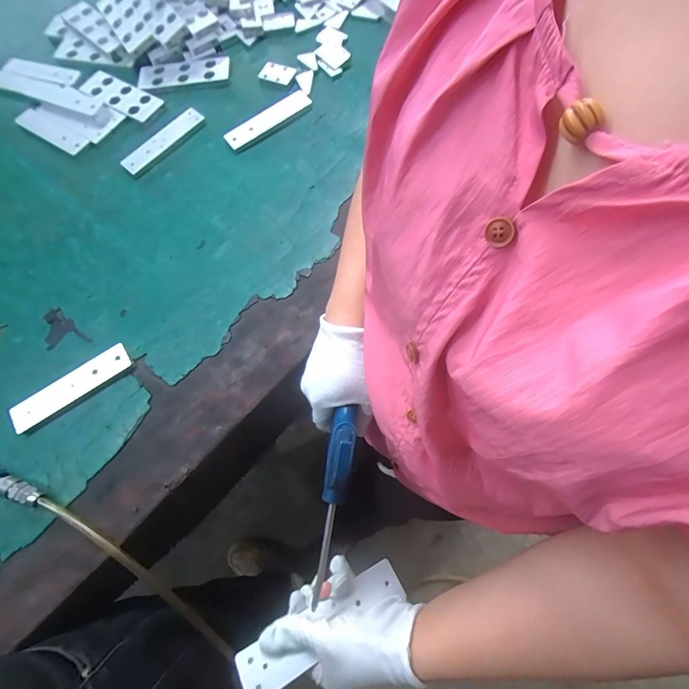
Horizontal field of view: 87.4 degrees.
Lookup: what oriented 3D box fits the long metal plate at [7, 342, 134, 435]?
[{"bbox_3d":[-0.354,0.056,0.467,0.155,0.013,0.039,-34,73,-9],"label":"long metal plate"}]

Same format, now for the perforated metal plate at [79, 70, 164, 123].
[{"bbox_3d":[-0.406,-0.453,0.657,0.163,0.009,0.059,29,83,8],"label":"perforated metal plate"}]

